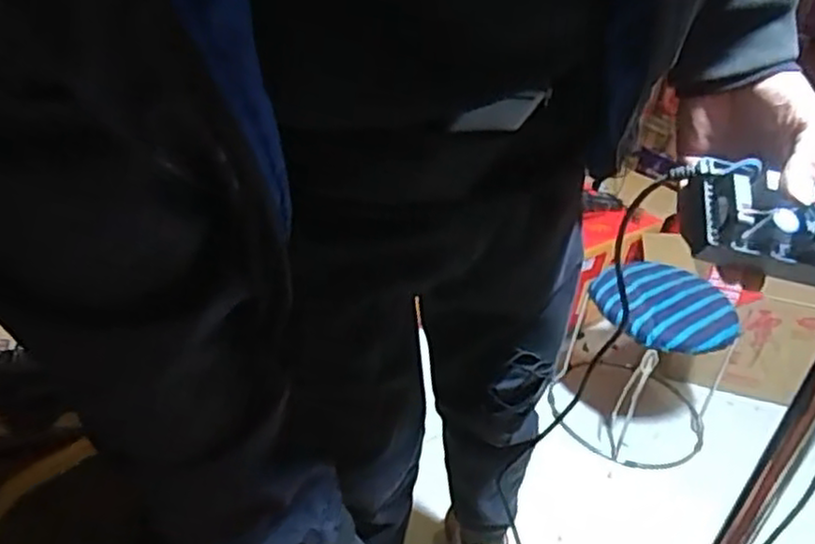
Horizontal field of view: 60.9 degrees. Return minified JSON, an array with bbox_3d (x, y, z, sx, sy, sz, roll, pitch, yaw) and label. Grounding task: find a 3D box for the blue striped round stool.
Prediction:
[{"bbox_3d":[0.532,0.202,1.511,0.289,0.371,0.274,5,32,-3],"label":"blue striped round stool"}]

